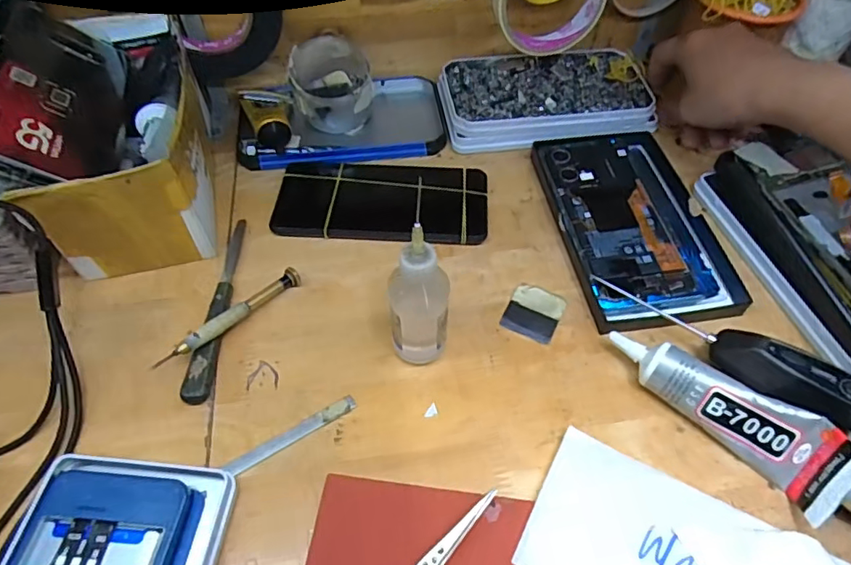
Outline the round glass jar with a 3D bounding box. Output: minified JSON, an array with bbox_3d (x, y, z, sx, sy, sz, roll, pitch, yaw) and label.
[{"bbox_3d":[-0.078,-0.168,0.465,0.066,0.054,0.067,1,52,-1],"label":"round glass jar"}]

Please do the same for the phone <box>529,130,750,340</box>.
[{"bbox_3d":[0.153,-0.045,0.407,0.109,0.021,0.172,-7,53,-7],"label":"phone"}]

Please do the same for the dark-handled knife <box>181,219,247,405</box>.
[{"bbox_3d":[-0.138,0.011,0.369,0.015,0.010,0.146,1,52,-1],"label":"dark-handled knife"}]

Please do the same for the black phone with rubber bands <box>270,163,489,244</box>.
[{"bbox_3d":[-0.033,-0.063,0.420,0.159,0.014,0.075,3,52,1],"label":"black phone with rubber bands"}]

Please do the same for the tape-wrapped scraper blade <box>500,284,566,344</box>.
[{"bbox_3d":[0.073,0.019,0.369,0.034,0.004,0.040,24,55,16],"label":"tape-wrapped scraper blade"}]

